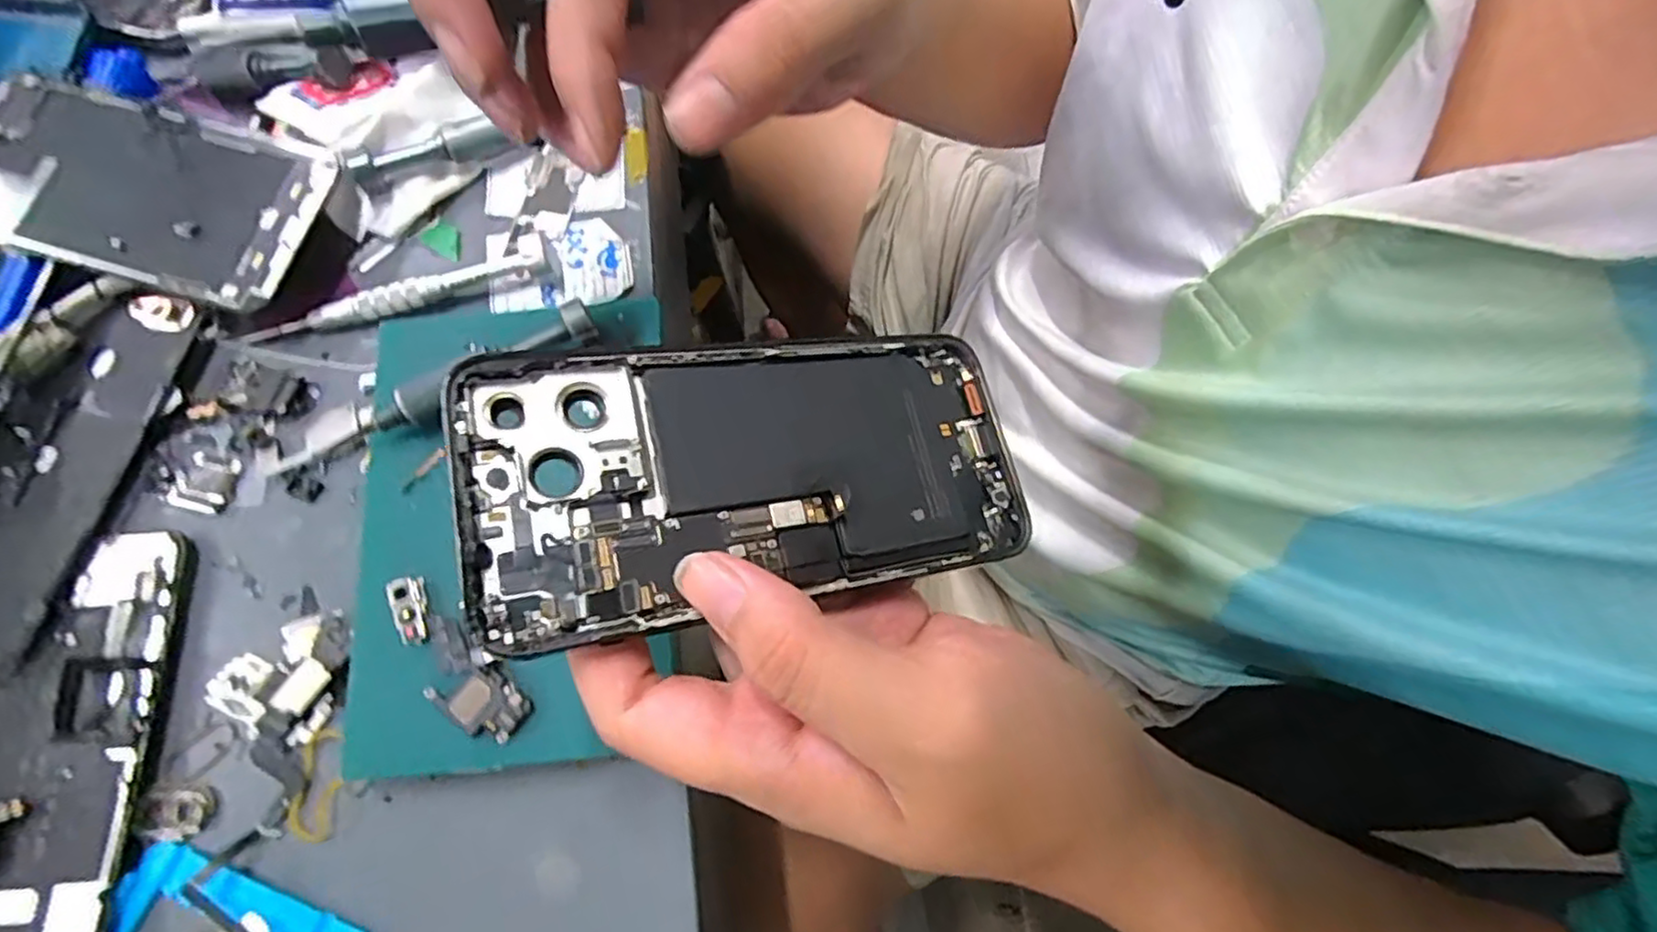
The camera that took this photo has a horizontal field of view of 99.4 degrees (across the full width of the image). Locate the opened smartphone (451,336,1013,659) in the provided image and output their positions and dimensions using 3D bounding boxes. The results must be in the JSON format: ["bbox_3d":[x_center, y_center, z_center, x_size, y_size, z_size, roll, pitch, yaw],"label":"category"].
[{"bbox_3d":[-0.017,0.001,0.200,0.157,0.008,0.076,-7,72,-23],"label":"opened smartphone"}]

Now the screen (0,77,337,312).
[{"bbox_3d":[-0.284,-0.115,0.287,0.157,0.007,0.076,16,76,5],"label":"screen"}]

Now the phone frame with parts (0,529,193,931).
[{"bbox_3d":[-0.268,0.095,0.234,0.075,0.017,0.142,-3,73,0],"label":"phone frame with parts"}]

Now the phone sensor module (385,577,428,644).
[{"bbox_3d":[-0.141,0.049,0.237,0.010,0.005,0.023,-18,73,-4],"label":"phone sensor module"}]

